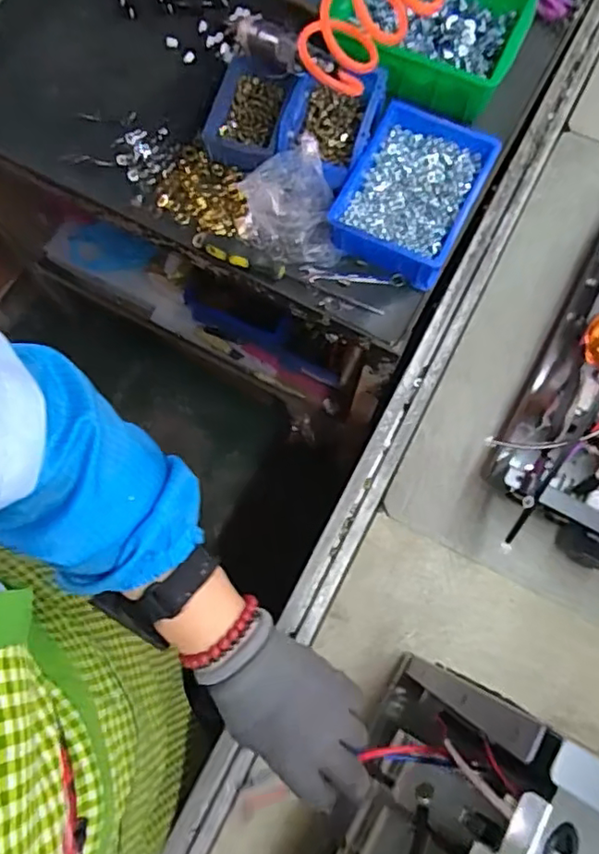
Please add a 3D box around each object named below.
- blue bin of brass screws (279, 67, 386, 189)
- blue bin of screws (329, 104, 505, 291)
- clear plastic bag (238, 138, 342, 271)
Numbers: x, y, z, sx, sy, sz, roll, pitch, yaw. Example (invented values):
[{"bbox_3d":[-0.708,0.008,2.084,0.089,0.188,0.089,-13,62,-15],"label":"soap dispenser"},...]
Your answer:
[{"bbox_3d":[0.037,-0.381,0.756,0.111,0.072,0.133,19,75,5],"label":"blue bin of brass screws"},{"bbox_3d":[0.139,-0.290,0.750,0.151,0.065,0.200,26,76,7],"label":"blue bin of screws"},{"bbox_3d":[-0.016,-0.275,0.737,0.118,0.070,0.134,-4,74,-1],"label":"clear plastic bag"}]

